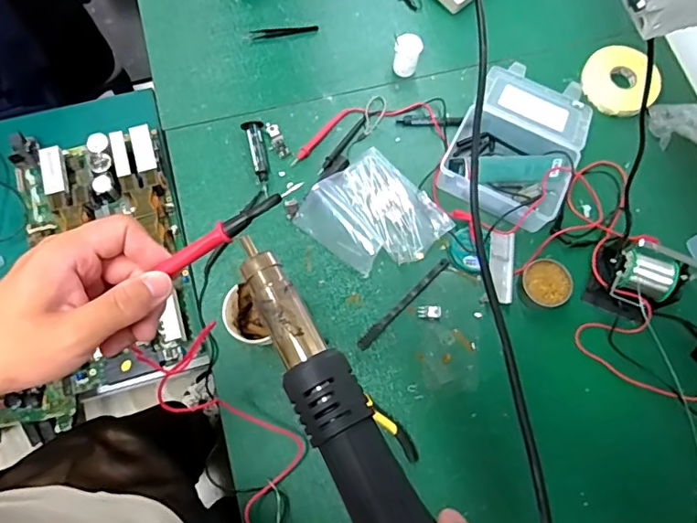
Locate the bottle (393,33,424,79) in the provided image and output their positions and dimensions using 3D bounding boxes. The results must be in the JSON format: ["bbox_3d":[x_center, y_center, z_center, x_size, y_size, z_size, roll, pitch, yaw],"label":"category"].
[{"bbox_3d":[0.088,-0.308,0.795,0.039,0.056,0.034,10,73,3],"label":"bottle"}]

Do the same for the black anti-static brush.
[{"bbox_3d":[0.074,0.054,0.699,0.166,0.011,0.015,-43,78,-13],"label":"black anti-static brush"}]

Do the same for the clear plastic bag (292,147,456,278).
[{"bbox_3d":[0.036,-0.062,0.725,0.168,0.029,0.156,43,77,12],"label":"clear plastic bag"}]

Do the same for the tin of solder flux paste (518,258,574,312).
[{"bbox_3d":[0.260,0.030,0.700,0.061,0.023,0.063,0,73,-1],"label":"tin of solder flux paste"}]

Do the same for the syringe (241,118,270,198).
[{"bbox_3d":[-0.129,-0.148,0.750,0.028,0.016,0.116,-9,73,-3],"label":"syringe"}]

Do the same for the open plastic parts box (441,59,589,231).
[{"bbox_3d":[0.244,-0.177,0.756,0.171,0.048,0.269,23,74,6],"label":"open plastic parts box"}]

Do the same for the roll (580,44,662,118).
[{"bbox_3d":[0.408,-0.272,0.800,0.100,0.017,0.109,-1,83,13],"label":"roll"}]

